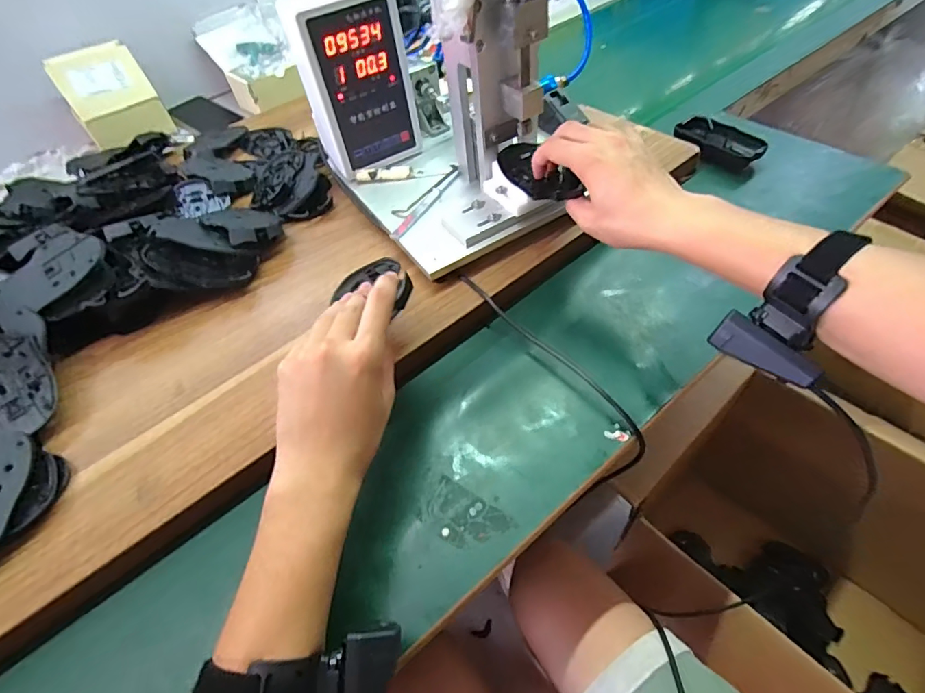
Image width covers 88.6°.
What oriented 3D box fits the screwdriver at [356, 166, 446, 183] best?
[{"bbox_3d":[-0.075,-0.208,0.569,0.106,0.016,0.014,-6,51,2],"label":"screwdriver"}]

